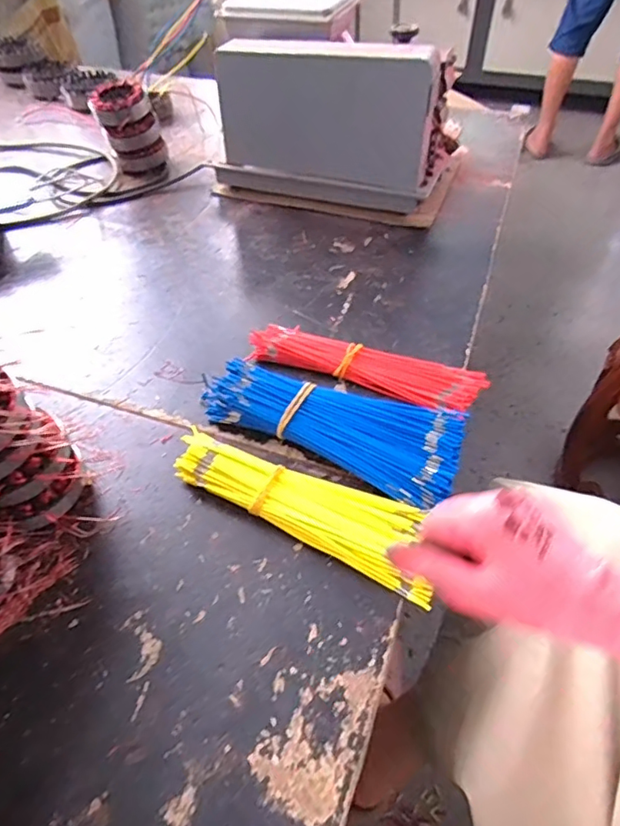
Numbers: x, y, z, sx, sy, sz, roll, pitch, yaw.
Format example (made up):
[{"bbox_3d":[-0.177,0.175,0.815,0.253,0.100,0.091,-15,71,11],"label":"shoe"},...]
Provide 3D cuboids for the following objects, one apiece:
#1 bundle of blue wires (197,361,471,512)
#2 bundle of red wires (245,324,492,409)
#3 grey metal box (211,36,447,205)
[{"bbox_3d":[0.018,0.005,0.520,0.250,0.036,0.097,19,51,18],"label":"bundle of blue wires"},{"bbox_3d":[0.056,-0.051,0.577,0.243,0.021,0.058,16,50,15],"label":"bundle of red wires"},{"bbox_3d":[0.025,-0.403,0.775,0.309,0.209,0.097,15,50,15],"label":"grey metal box"}]

